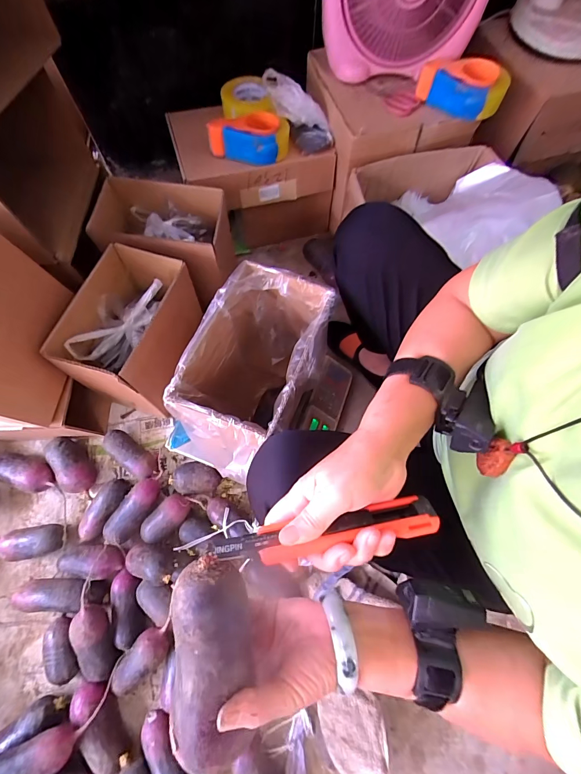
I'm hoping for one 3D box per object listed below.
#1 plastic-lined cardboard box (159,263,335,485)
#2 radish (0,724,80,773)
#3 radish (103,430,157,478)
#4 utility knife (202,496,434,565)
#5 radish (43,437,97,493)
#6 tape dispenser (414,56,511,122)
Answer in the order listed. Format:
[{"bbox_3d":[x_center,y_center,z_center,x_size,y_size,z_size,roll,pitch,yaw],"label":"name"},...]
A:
[{"bbox_3d":[-0.057,-0.006,0.566,0.169,0.238,0.299,19,70,6],"label":"plastic-lined cardboard box"},{"bbox_3d":[-0.406,0.578,0.514,0.136,0.060,0.053,-17,71,-7],"label":"radish"},{"bbox_3d":[-0.345,0.148,0.727,0.132,0.052,0.054,37,72,10],"label":"radish"},{"bbox_3d":[0.027,0.115,0.261,0.176,0.015,0.027,-9,70,-6],"label":"utility knife"},{"bbox_3d":[-0.467,0.170,0.713,0.069,0.062,0.125,-41,77,-16],"label":"radish"},{"bbox_3d":[0.351,-0.607,0.681,0.172,0.066,0.096,14,70,2],"label":"tape dispenser"}]

